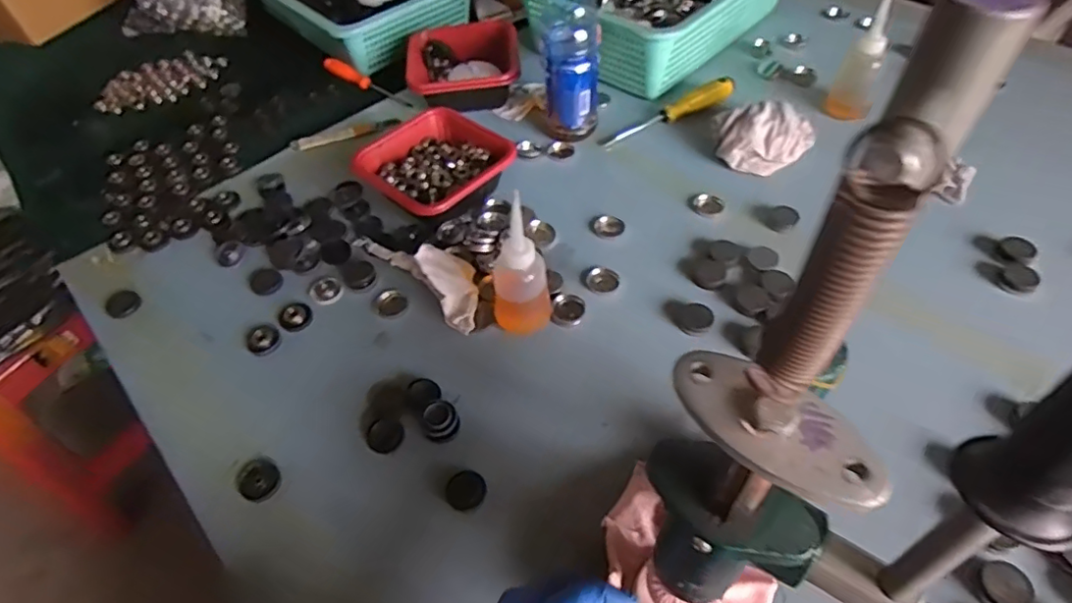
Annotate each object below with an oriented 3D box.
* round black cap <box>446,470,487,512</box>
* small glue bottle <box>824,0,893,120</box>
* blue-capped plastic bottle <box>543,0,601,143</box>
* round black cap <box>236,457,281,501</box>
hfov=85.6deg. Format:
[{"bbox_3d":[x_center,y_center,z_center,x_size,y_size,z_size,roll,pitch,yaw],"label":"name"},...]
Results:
[{"bbox_3d":[-0.057,0.156,0.476,0.033,0.010,0.033,32,69,17],"label":"round black cap"},{"bbox_3d":[0.407,-0.294,0.718,0.049,0.136,0.042,34,61,27],"label":"small glue bottle"},{"bbox_3d":[0.041,-0.291,0.692,0.070,0.202,0.056,2,52,6],"label":"blue-capped plastic bottle"},{"bbox_3d":[-0.234,0.148,0.487,0.040,0.007,0.032,36,62,28],"label":"round black cap"}]

